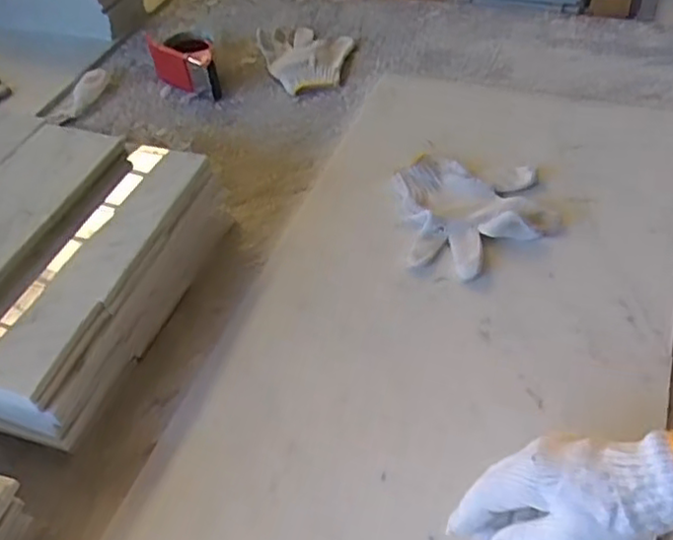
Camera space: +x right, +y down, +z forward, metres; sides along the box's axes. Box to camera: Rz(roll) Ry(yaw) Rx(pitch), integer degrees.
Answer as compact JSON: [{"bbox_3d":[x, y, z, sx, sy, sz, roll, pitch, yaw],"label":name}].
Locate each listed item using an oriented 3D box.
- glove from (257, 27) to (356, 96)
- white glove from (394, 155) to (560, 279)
[{"bbox_3d":[-0.037,-0.320,1.001,0.138,0.030,0.170,-16,48,-9],"label":"glove"},{"bbox_3d":[0.150,-0.061,0.723,0.155,0.030,0.178,-7,47,0],"label":"white glove"}]

